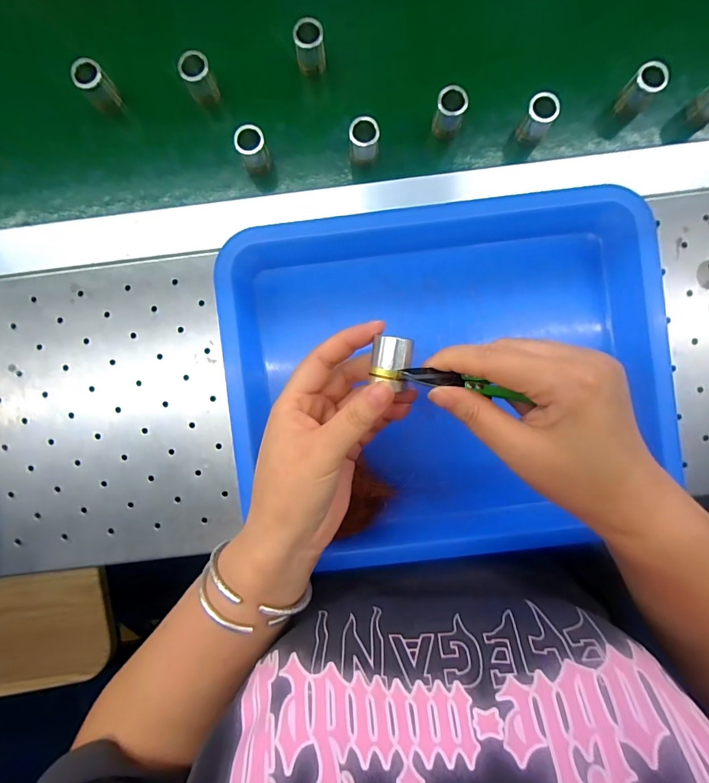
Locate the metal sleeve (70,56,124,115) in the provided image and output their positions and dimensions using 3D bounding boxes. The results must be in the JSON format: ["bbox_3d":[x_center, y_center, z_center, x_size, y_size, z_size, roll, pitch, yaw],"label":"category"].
[{"bbox_3d":[-0.207,-0.246,0.327,0.022,0.043,0.021,0,90,1],"label":"metal sleeve"}]

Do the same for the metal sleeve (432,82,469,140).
[{"bbox_3d":[0.075,-0.219,0.315,0.022,0.030,0.020,0,90,1],"label":"metal sleeve"}]

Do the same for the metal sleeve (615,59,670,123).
[{"bbox_3d":[0.226,-0.238,0.317,0.020,0.032,0.021,0,90,1],"label":"metal sleeve"}]

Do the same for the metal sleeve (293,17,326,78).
[{"bbox_3d":[-0.035,-0.273,0.322,0.022,0.034,0.022,-7,90,1],"label":"metal sleeve"}]

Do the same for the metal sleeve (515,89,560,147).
[{"bbox_3d":[0.145,-0.214,0.317,0.023,0.033,0.020,31,90,1],"label":"metal sleeve"}]

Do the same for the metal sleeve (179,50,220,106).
[{"bbox_3d":[-0.123,-0.249,0.323,0.023,0.037,0.018,-33,89,1],"label":"metal sleeve"}]

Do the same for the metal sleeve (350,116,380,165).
[{"bbox_3d":[0.008,-0.196,0.316,0.022,0.035,0.018,-4,90,1],"label":"metal sleeve"}]

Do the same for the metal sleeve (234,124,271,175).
[{"bbox_3d":[-0.080,-0.192,0.319,0.022,0.031,0.022,0,90,1],"label":"metal sleeve"}]

